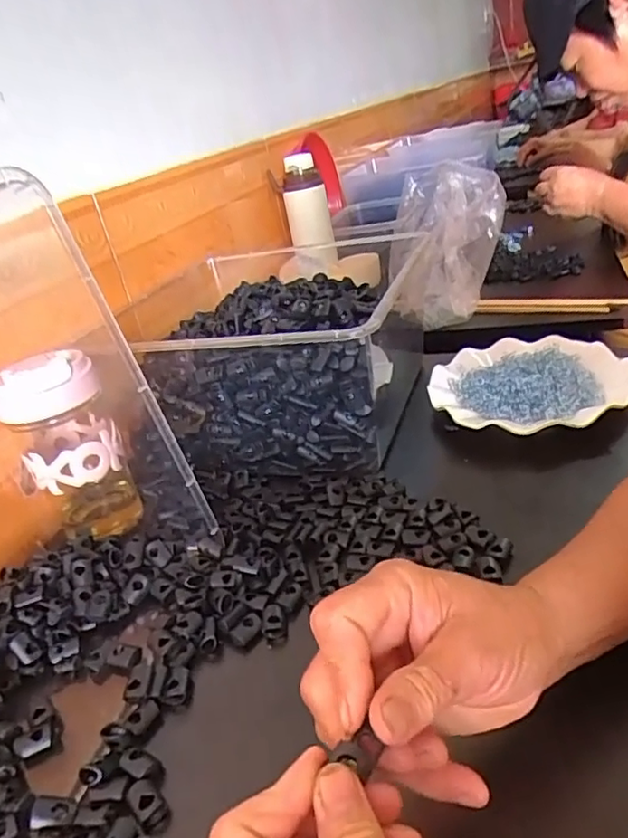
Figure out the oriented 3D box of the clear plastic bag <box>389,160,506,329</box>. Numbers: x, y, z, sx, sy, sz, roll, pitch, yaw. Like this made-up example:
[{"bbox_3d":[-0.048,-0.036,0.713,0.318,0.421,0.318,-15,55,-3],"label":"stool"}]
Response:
[{"bbox_3d":[0.169,-0.222,0.776,0.137,0.166,0.156,-3,29,16],"label":"clear plastic bag"}]

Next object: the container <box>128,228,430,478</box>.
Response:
[{"bbox_3d":[-0.030,-0.063,0.599,0.250,0.135,0.244,0,30,20],"label":"container"}]

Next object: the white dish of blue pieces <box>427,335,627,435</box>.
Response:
[{"bbox_3d":[0.204,-0.034,0.578,0.179,0.049,0.172,-9,28,5],"label":"white dish of blue pieces"}]

